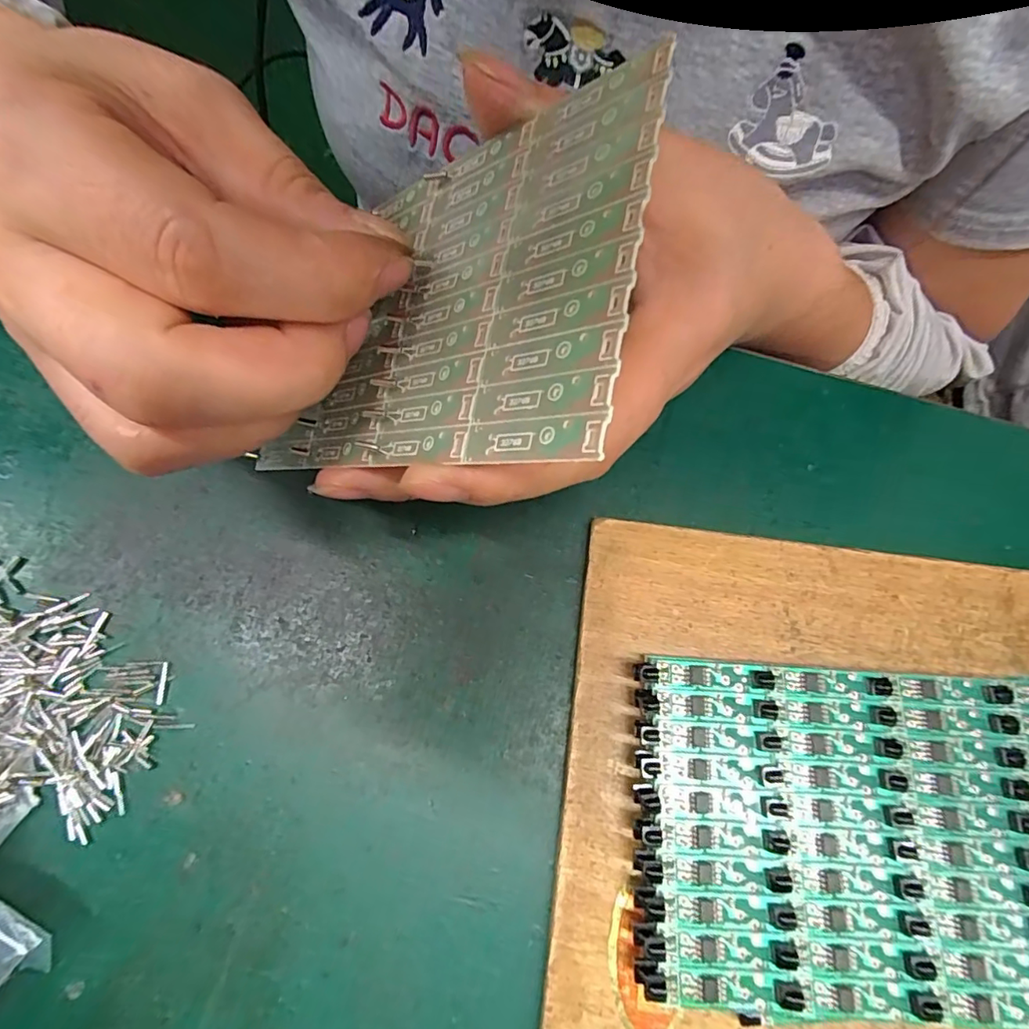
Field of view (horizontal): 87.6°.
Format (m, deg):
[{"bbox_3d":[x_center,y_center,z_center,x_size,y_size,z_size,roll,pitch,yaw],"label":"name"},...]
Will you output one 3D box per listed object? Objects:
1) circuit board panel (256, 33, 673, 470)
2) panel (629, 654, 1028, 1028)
[{"bbox_3d":[-0.017,-0.049,0.124,0.101,0.004,0.077,3,78,42],"label":"circuit board panel"},{"bbox_3d":[0.107,0.083,0.143,0.148,0.014,0.079,2,73,1],"label":"panel"}]

